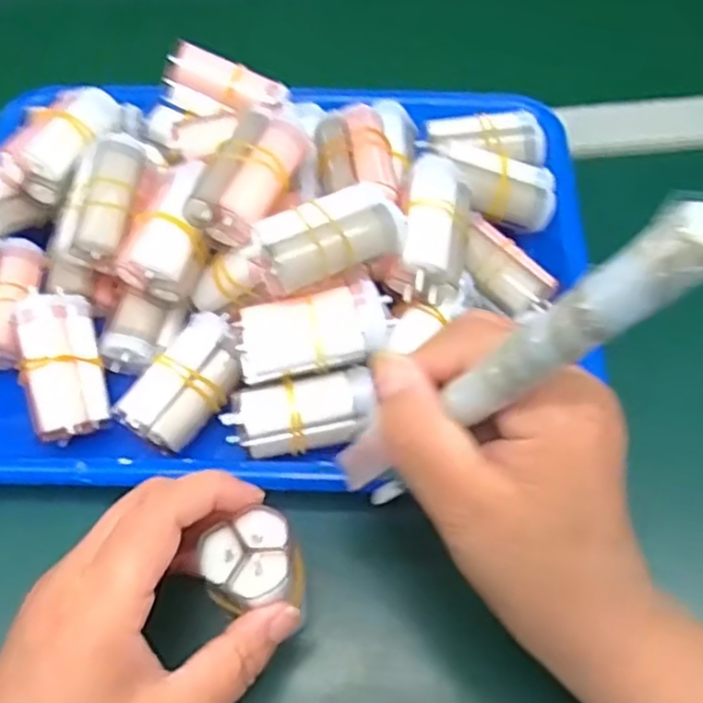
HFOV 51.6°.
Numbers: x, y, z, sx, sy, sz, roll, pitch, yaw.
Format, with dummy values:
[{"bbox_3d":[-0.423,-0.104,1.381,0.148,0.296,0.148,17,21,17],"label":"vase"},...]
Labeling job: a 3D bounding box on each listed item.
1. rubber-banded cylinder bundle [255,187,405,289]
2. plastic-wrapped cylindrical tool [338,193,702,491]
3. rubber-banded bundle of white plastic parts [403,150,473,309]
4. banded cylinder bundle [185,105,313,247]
[{"bbox_3d":[-0.008,-0.049,0.320,0.067,0.025,0.032,-30,64,-17],"label":"rubber-banded cylinder bundle"},{"bbox_3d":[0.043,0.008,0.222,0.014,0.163,0.017,15,54,-28],"label":"plastic-wrapped cylindrical tool"},{"bbox_3d":[0.042,-0.056,0.354,0.030,0.036,0.073,7,59,3],"label":"rubber-banded bundle of white plastic parts"},{"bbox_3d":[-0.048,-0.081,0.340,0.037,0.024,0.069,18,60,10],"label":"banded cylinder bundle"}]

